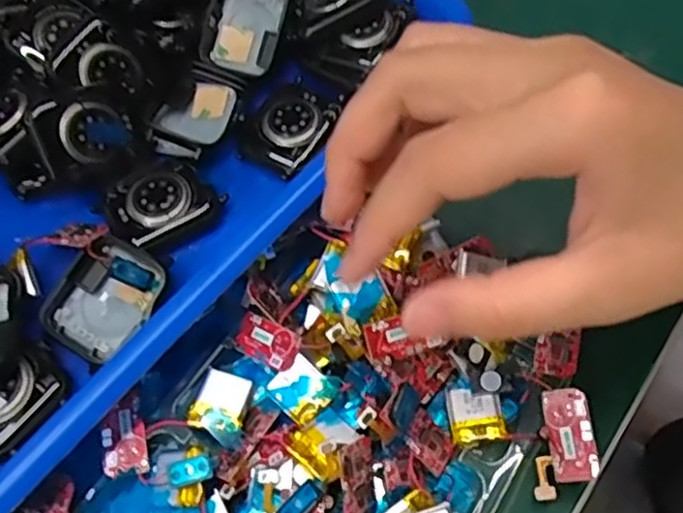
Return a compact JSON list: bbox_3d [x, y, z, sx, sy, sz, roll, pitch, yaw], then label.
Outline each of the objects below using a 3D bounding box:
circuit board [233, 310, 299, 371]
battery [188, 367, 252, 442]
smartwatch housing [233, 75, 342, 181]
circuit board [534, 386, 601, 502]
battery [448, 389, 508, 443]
[{"bbox_3d":[-0.027,0.030,0.243,0.029,0.006,0.014,23,62,39],"label":"circuit board"},{"bbox_3d":[-0.042,0.051,0.238,0.018,0.005,0.023,18,63,12],"label":"battery"},{"bbox_3d":[-0.024,-0.056,0.286,0.041,0.011,0.044,23,64,15],"label":"smartwatch housing"},{"bbox_3d":[0.075,0.062,0.226,0.019,0.004,0.036,0,77,24],"label":"circuit board"},{"bbox_3d":[0.047,0.054,0.234,0.017,0.004,0.019,-4,60,1],"label":"battery"}]

